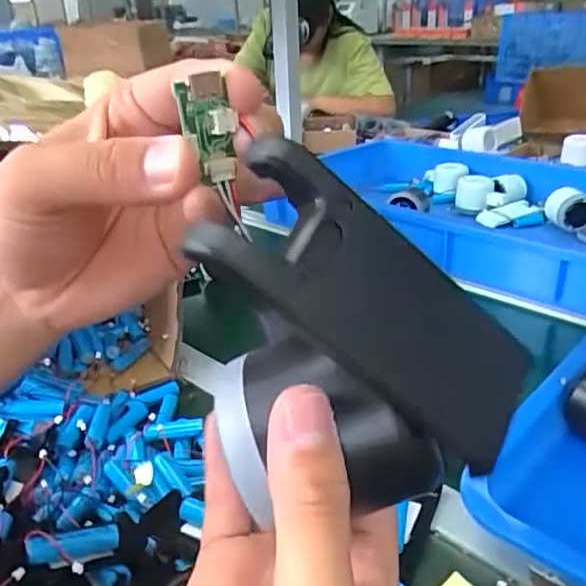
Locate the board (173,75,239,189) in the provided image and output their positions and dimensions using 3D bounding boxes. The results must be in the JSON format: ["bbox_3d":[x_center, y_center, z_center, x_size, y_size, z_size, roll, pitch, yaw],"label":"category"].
[{"bbox_3d":[-0.022,-0.044,0.160,0.013,0.027,0.004,-10,25,0],"label":"board"}]

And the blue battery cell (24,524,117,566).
[{"bbox_3d":[-0.123,0.141,0.331,0.049,0.017,0.014,4,21,-29],"label":"blue battery cell"}]

